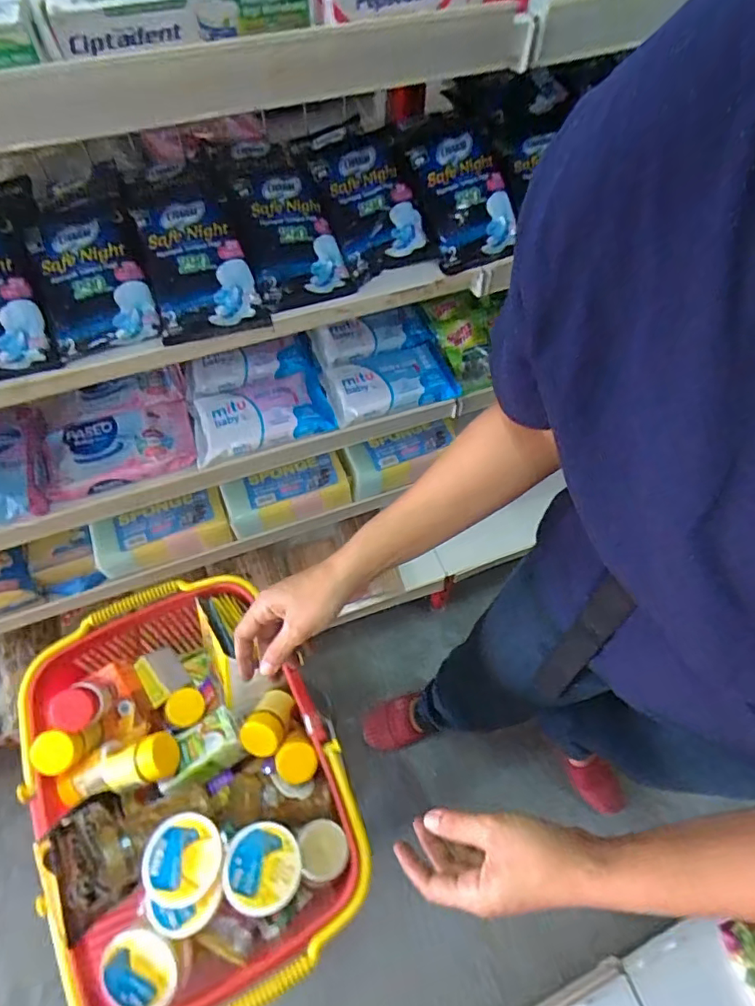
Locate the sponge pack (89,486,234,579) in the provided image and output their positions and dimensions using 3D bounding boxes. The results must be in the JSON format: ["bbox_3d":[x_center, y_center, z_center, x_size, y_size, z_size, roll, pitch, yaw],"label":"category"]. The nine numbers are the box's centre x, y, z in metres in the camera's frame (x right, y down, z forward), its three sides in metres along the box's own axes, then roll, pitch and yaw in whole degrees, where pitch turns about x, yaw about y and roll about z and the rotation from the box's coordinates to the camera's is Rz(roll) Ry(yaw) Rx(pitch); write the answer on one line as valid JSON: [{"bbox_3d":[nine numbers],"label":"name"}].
[{"bbox_3d":[-0.348,0.049,0.873,0.209,0.070,0.080,-17,62,-10],"label":"sponge pack"}]

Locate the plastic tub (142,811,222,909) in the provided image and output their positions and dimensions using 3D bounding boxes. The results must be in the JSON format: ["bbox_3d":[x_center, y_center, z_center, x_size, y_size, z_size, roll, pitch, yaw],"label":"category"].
[{"bbox_3d":[-0.184,0.339,0.513,0.071,0.042,0.071,0,60,-1],"label":"plastic tub"}]

